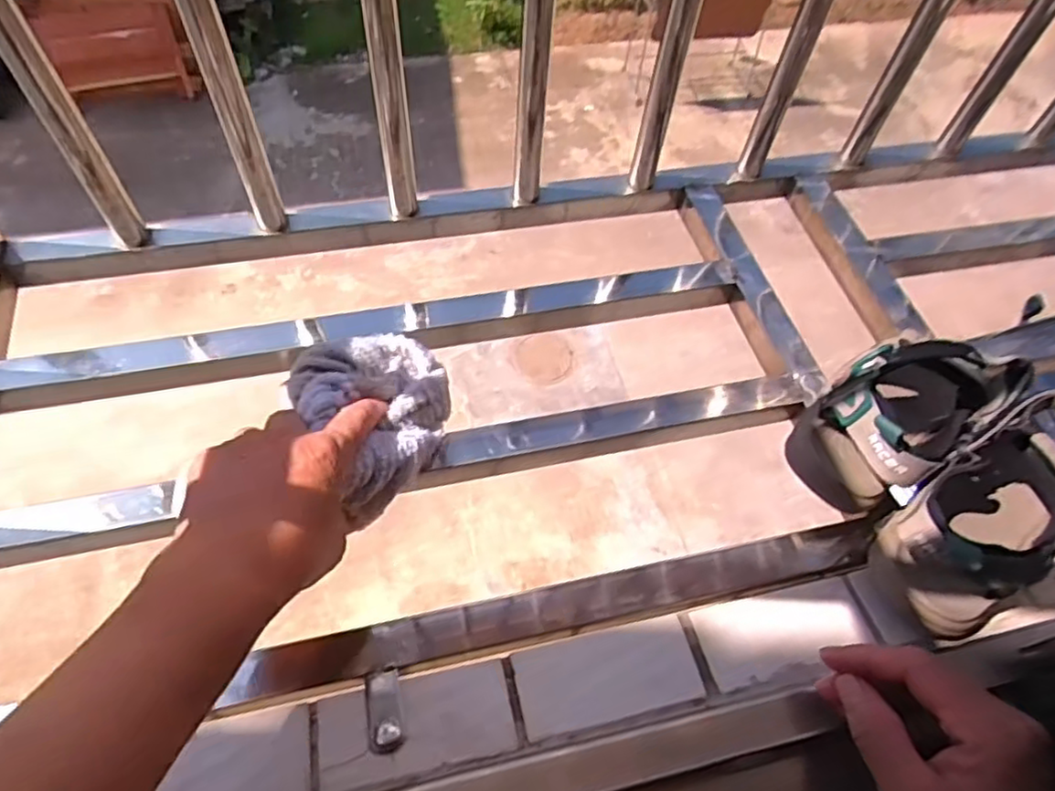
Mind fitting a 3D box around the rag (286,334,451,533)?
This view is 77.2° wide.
[{"bbox_3d":[-0.086,0.005,0.392,0.088,0.042,0.100,-27,63,-21],"label":"rag"}]

